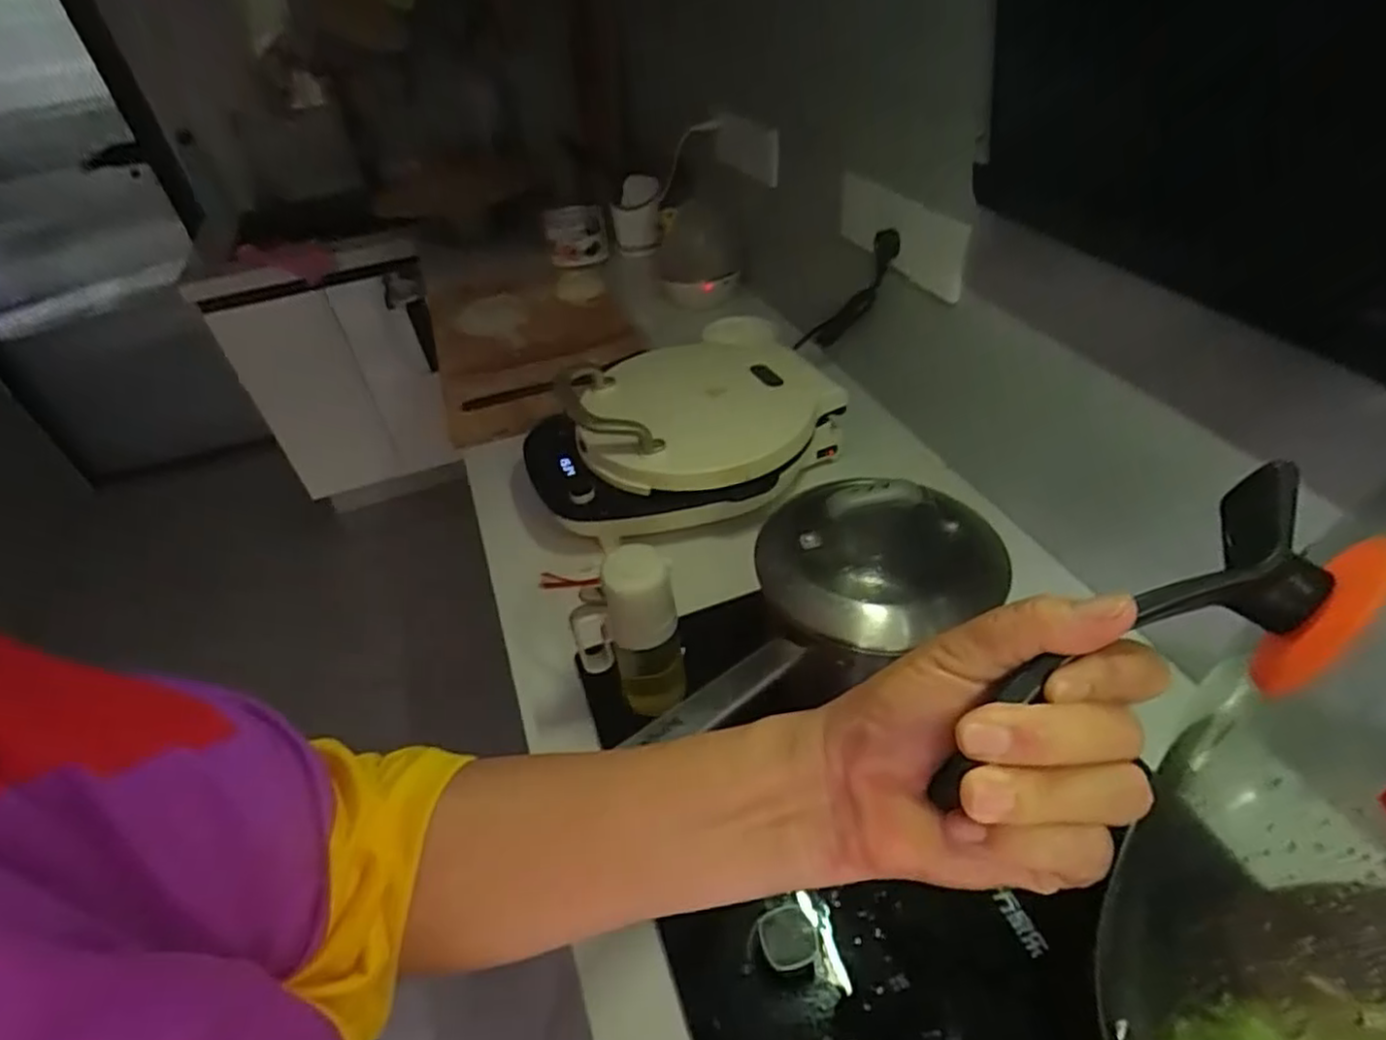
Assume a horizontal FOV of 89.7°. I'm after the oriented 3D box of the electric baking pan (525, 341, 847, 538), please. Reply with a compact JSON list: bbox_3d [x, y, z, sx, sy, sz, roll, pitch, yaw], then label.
[{"bbox_3d":[-0.008,-0.110,0.875,0.380,0.108,0.272,-10,42,-4],"label":"electric baking pan"}]

